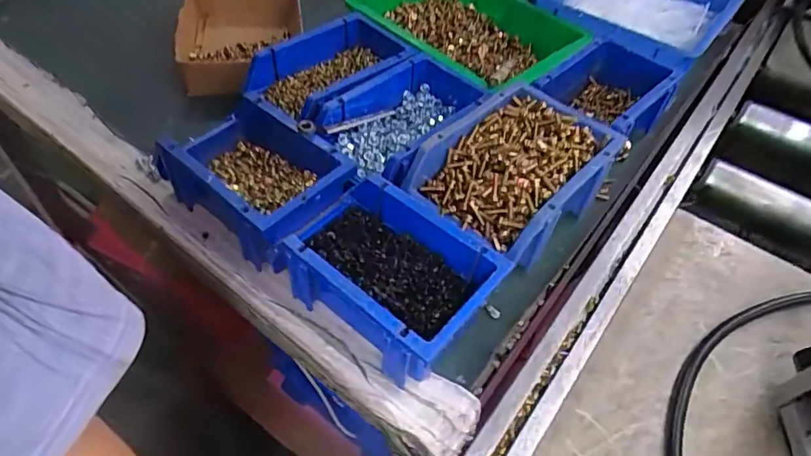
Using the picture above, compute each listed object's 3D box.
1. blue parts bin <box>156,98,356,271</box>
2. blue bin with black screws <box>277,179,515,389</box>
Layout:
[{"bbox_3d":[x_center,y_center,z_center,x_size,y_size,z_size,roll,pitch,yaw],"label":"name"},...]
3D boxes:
[{"bbox_3d":[-0.142,-0.050,0.446,0.174,0.077,0.095,35,57,21],"label":"blue parts bin"},{"bbox_3d":[-0.018,0.033,0.386,0.156,0.073,0.098,34,56,22],"label":"blue bin with black screws"}]

